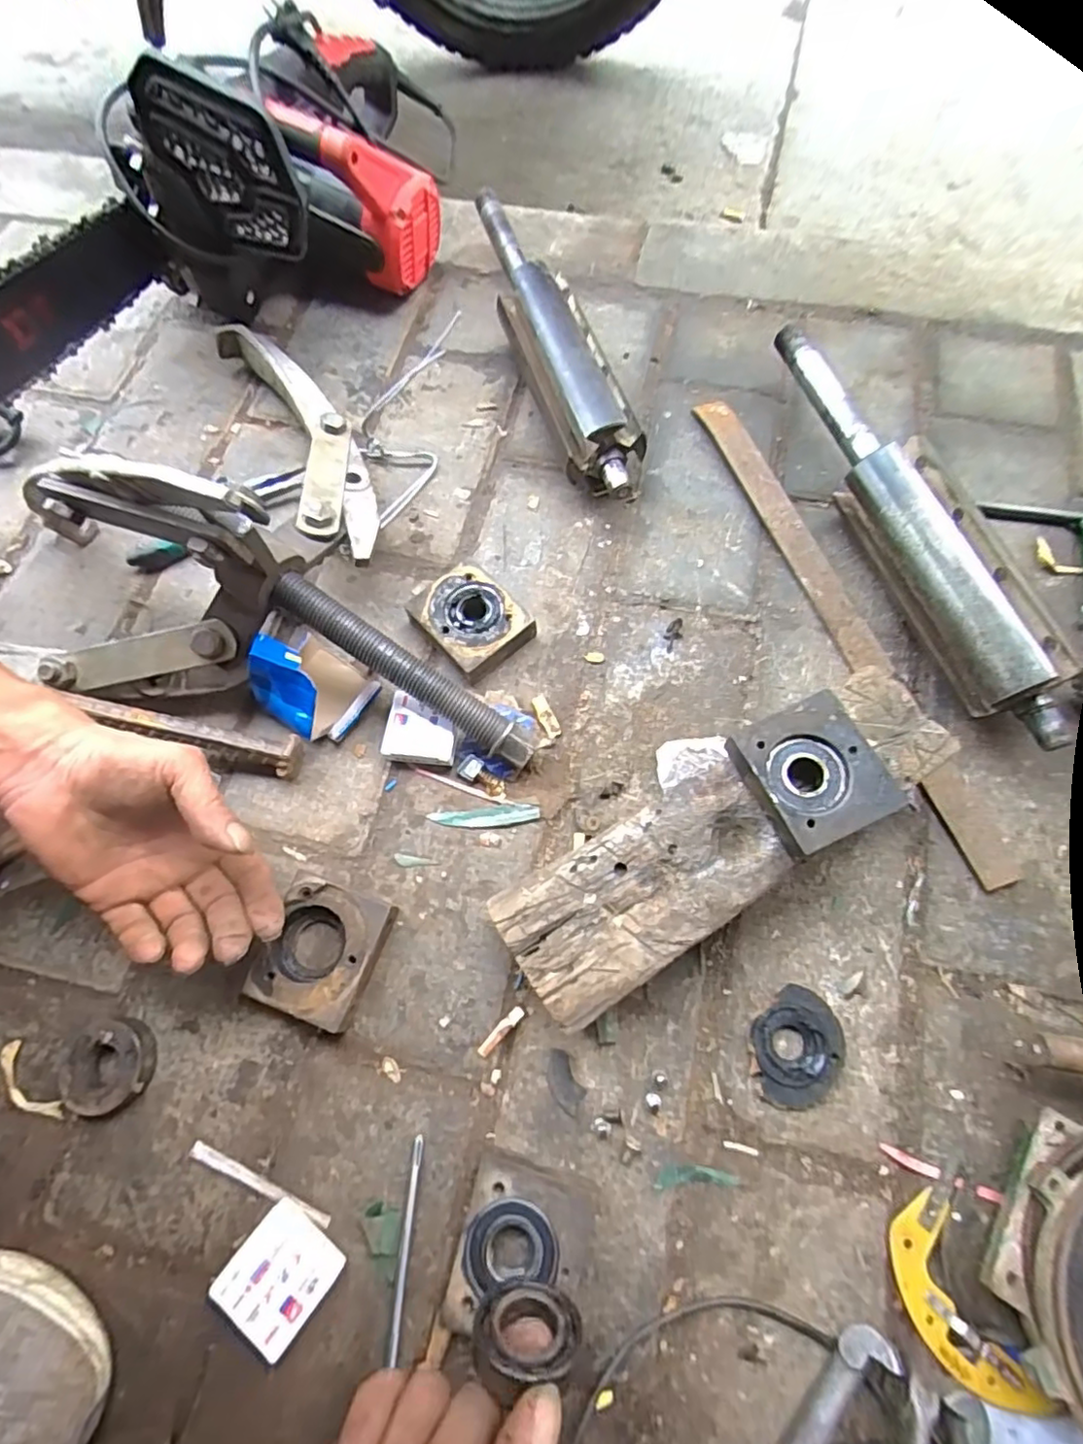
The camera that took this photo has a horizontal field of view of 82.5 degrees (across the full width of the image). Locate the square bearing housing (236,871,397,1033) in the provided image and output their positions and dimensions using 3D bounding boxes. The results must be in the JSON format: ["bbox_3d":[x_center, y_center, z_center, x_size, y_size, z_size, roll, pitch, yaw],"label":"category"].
[{"bbox_3d":[-0.140,0.148,0.395,0.069,0.027,0.083,18,70,8],"label":"square bearing housing"}]

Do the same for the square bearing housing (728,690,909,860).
[{"bbox_3d":[0.160,0.030,0.364,0.068,0.021,0.078,-25,73,-9],"label":"square bearing housing"}]

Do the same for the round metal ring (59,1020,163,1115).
[{"bbox_3d":[-0.267,0.211,0.379,0.051,0.021,0.050,0,69,1],"label":"round metal ring"}]

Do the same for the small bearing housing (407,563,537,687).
[{"bbox_3d":[-0.056,-0.078,0.484,0.065,0.027,0.083,-41,73,-14],"label":"small bearing housing"}]

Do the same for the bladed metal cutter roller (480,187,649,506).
[{"bbox_3d":[0.007,-0.358,0.566,0.068,0.069,0.390,-16,69,-5],"label":"bladed metal cutter roller"}]

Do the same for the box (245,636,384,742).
[{"bbox_3d":[-0.170,-0.029,0.447,0.079,0.060,0.066,36,74,14],"label":"box"}]

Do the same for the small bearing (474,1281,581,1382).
[{"bbox_3d":[-0.006,0.260,0.262,0.044,0.044,0.012,4,89,8],"label":"small bearing"}]

